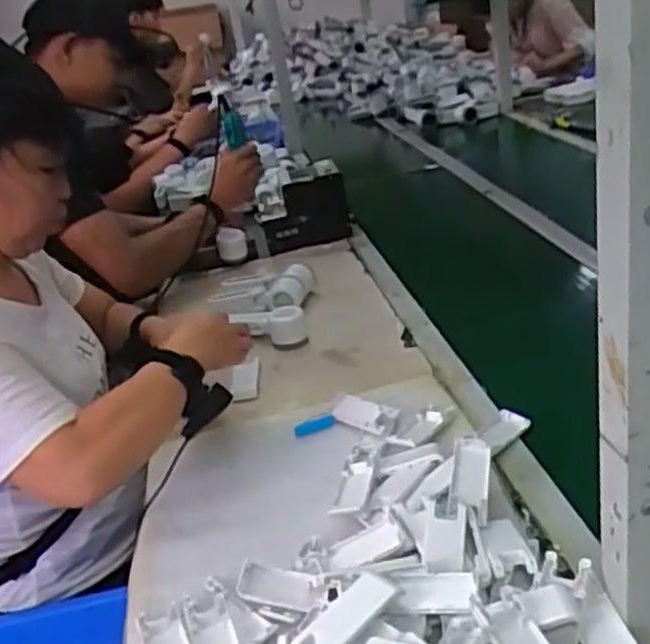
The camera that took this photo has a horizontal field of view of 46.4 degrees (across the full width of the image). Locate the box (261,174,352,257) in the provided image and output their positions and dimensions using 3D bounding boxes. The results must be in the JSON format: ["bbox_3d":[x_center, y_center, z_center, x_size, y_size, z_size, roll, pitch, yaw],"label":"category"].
[{"bbox_3d":[-0.044,-0.221,1.584,0.186,0.134,0.053,-10,1,9],"label":"box"}]

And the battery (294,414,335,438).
[{"bbox_3d":[-0.013,0.133,0.966,0.052,0.017,0.013,-20,25,4],"label":"battery"}]

